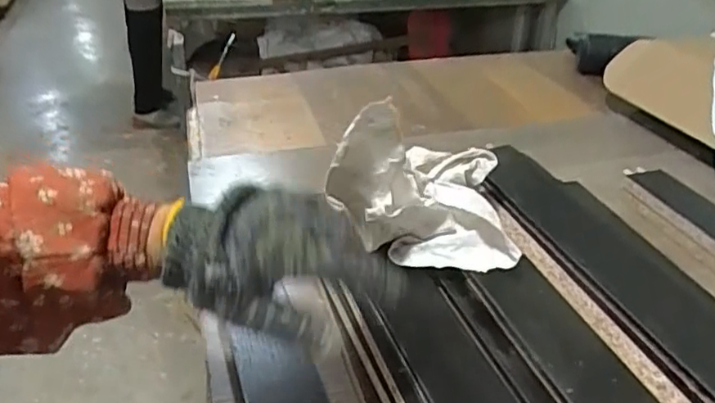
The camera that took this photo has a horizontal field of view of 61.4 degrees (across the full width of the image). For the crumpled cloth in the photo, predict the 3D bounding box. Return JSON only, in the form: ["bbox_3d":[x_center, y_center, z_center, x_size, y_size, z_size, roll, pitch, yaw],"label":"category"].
[{"bbox_3d":[0.057,-0.024,0.497,0.149,0.129,0.097,7,32,8],"label":"crumpled cloth"}]

